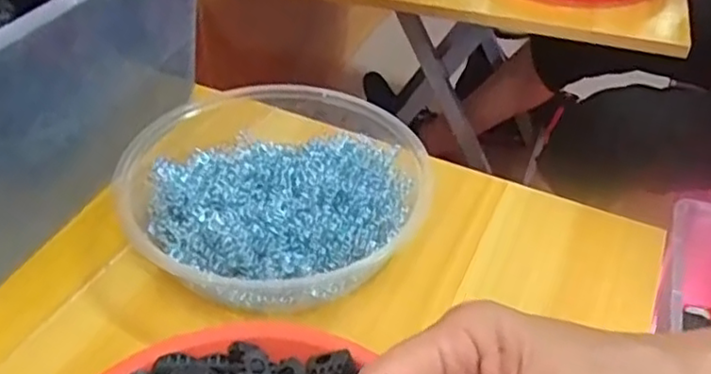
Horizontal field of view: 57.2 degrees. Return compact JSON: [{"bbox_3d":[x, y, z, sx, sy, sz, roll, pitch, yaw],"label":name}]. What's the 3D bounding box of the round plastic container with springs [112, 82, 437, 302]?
[{"bbox_3d":[-0.046,-0.009,0.413,0.174,0.046,0.171,2,40,-1],"label":"round plastic container with springs"}]

